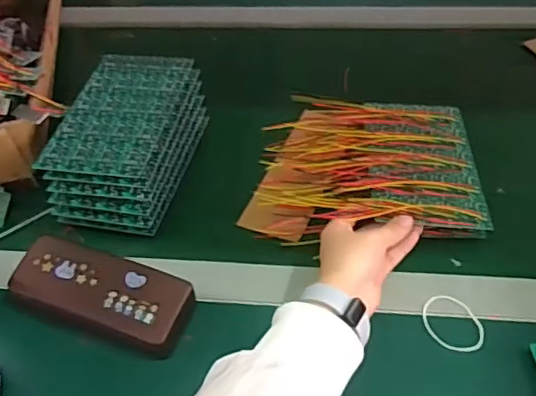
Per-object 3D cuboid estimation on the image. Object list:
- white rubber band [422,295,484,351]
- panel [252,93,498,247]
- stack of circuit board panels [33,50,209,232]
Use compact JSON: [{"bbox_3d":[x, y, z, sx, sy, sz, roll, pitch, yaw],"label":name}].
[{"bbox_3d":[0.151,0.103,0.466,0.041,0.006,0.053,-24,51,-17],"label":"white rubber band"},{"bbox_3d":[0.100,-0.033,0.564,0.207,0.044,0.179,2,48,6],"label":"panel"},{"bbox_3d":[-0.141,-0.057,0.590,0.110,0.088,0.178,7,49,10],"label":"stack of circuit board panels"}]

